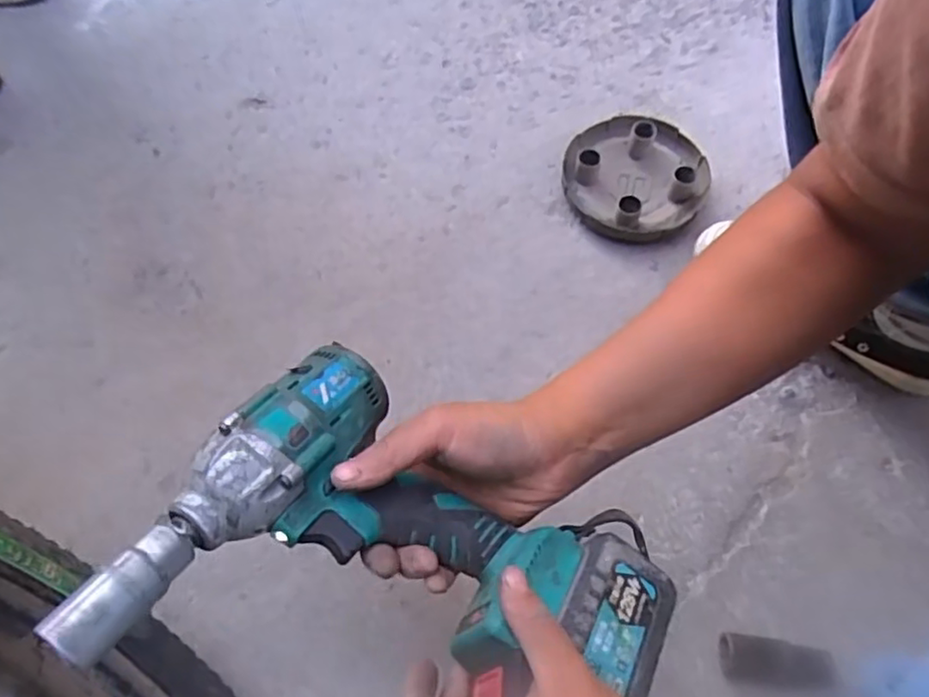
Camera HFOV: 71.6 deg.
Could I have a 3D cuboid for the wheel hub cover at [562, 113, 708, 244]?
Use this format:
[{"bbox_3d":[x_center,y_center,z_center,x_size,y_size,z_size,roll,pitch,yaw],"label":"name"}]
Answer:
[{"bbox_3d":[0.175,-0.182,0.685,0.140,0.037,0.151,28,69,14],"label":"wheel hub cover"}]

